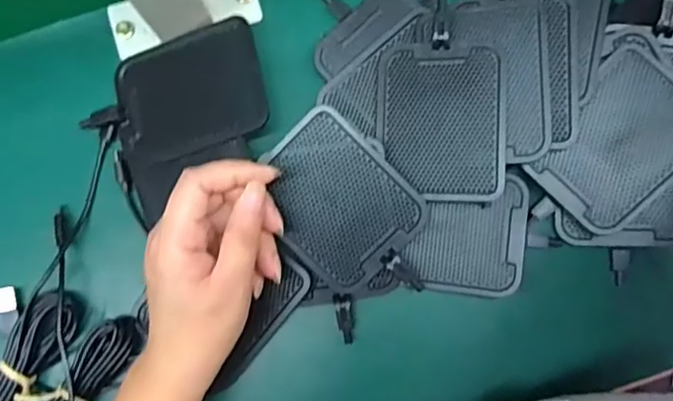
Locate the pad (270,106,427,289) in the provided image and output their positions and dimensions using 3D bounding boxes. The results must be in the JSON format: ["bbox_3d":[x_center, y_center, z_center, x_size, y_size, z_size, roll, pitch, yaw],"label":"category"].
[{"bbox_3d":[0.000,0.001,0.358,0.095,0.004,0.078,43,95,-5],"label":"pad"}]

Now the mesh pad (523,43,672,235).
[{"bbox_3d":[0.172,-0.035,0.350,0.097,0.006,0.074,-46,78,11],"label":"mesh pad"}]

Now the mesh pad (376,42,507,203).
[{"bbox_3d":[0.066,-0.049,0.364,0.078,0.005,0.096,3,89,14],"label":"mesh pad"}]

